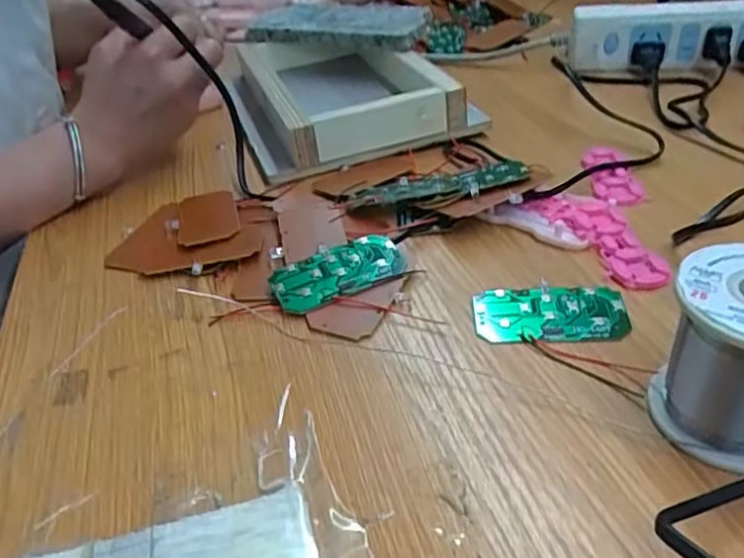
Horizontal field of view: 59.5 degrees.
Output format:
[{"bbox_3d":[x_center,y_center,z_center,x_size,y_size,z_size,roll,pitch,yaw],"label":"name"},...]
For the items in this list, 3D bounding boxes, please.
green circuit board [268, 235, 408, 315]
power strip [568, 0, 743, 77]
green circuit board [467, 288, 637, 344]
[{"bbox_3d":[-0.018,-0.003,0.364,0.076,0.005,0.038,-15,52,-10],"label":"green circuit board"},{"bbox_3d":[0.276,-0.215,0.579,0.190,0.056,0.036,1,36,9],"label":"power strip"},{"bbox_3d":[0.089,0.018,0.327,0.074,0.006,0.036,-1,35,6],"label":"green circuit board"}]

